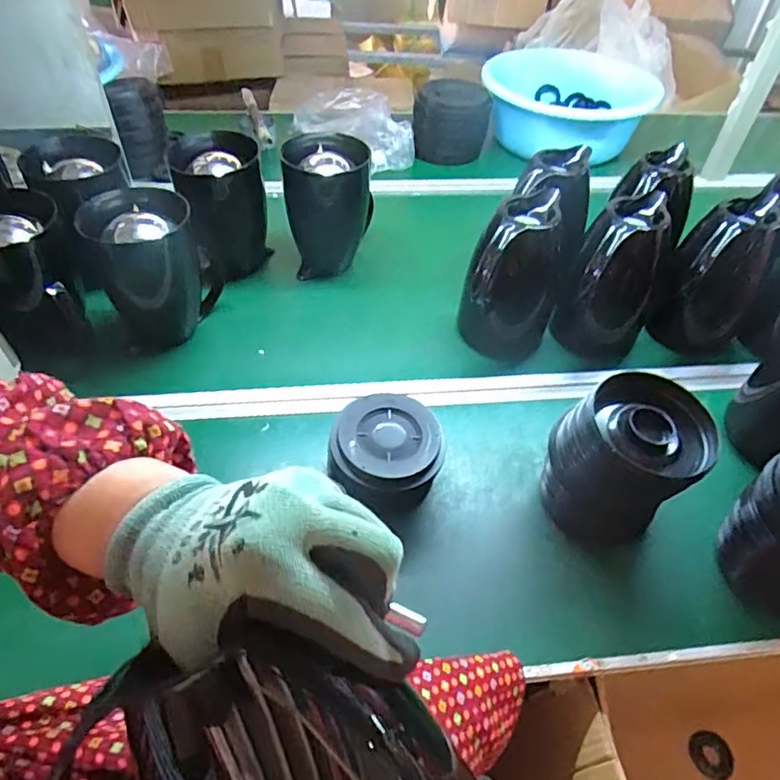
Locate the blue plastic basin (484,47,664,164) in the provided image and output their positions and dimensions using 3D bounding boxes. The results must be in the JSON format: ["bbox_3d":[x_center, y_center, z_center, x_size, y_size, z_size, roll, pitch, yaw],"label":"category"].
[{"bbox_3d":[0.401,-0.631,1.247,0.365,0.128,0.365,6,47,2],"label":"blue plastic basin"}]

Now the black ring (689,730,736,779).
[{"bbox_3d":[0.466,0.528,0.814,0.073,0.004,0.061,-1,54,-21],"label":"black ring"}]

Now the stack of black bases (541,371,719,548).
[{"bbox_3d":[0.241,0.078,0.594,0.123,0.161,0.126,-8,48,-11],"label":"stack of black bases"}]

